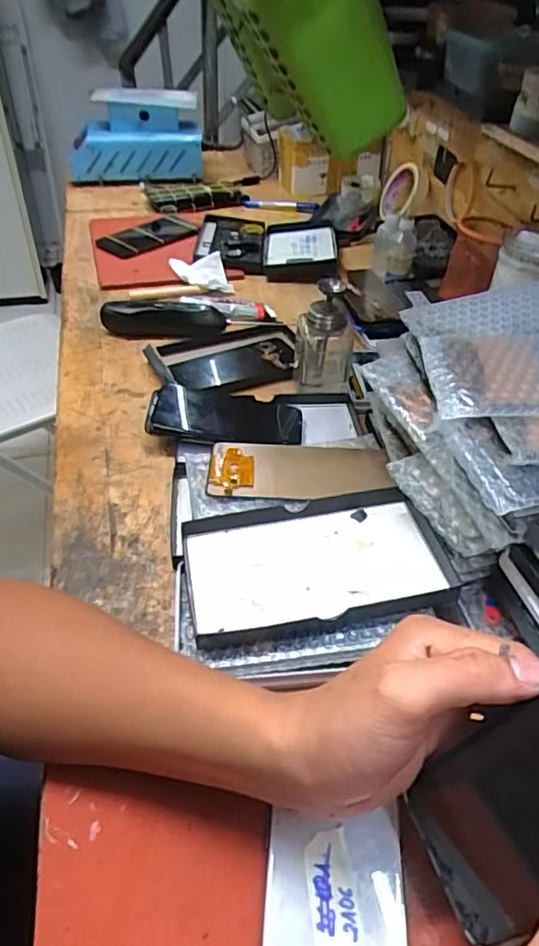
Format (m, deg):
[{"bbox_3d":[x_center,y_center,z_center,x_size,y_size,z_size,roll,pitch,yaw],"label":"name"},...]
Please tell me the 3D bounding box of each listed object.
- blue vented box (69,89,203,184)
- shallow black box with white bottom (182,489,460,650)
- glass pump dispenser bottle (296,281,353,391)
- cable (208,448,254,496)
[{"bbox_3d":[-0.237,-0.584,1.027,0.227,0.136,0.096,2,45,-2],"label":"blue vented box"},{"bbox_3d":[0.033,0.064,0.424,0.181,0.020,0.108,-9,47,-7],"label":"shallow black box with white bottom"},{"bbox_3d":[0.057,-0.135,0.595,0.060,0.117,0.055,7,44,5],"label":"glass pump dispenser bottle"},{"bbox_3d":[-0.032,-0.002,0.500,0.037,0.005,0.056,1,43,-1],"label":"cable"}]

